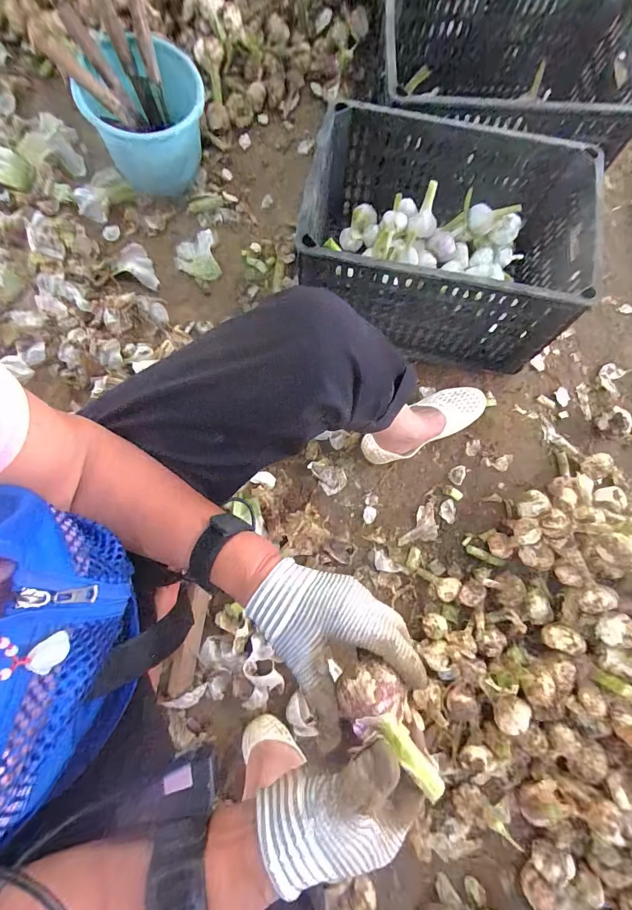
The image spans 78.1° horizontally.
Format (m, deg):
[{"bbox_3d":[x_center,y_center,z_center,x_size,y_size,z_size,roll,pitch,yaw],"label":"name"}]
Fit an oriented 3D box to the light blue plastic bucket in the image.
[{"bbox_3d":[-0.297,-0.624,0.738,0.201,0.161,0.183,0,80,-1],"label":"light blue plastic bucket"}]

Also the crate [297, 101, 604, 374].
[{"bbox_3d":[0.211,-0.381,0.682,0.424,0.220,0.332,14,80,1],"label":"crate"}]

